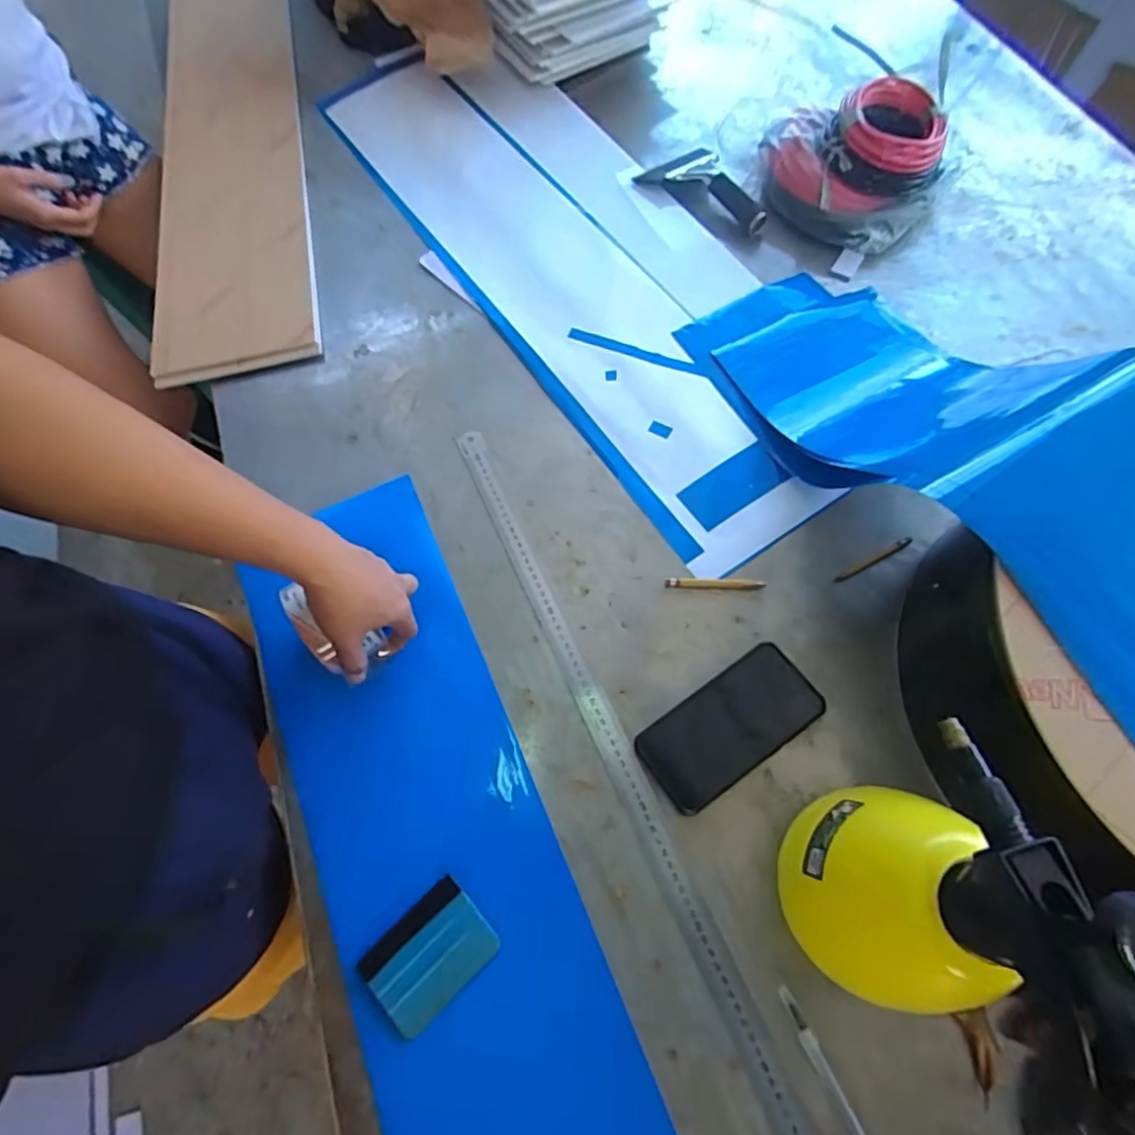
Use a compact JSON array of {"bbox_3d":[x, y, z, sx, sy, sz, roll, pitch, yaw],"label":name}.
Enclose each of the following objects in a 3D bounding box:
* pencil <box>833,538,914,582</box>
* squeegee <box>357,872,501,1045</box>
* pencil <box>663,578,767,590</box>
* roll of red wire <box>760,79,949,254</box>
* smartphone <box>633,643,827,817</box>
[{"bbox_3d":[0.306,-0.008,0.627,0.089,0.005,0.010,-27,67,-9],"label":"pencil"},{"bbox_3d":[-0.112,0.313,0.507,0.098,0.010,0.071,-42,72,-12],"label":"squeegee"},{"bbox_3d":[0.145,0.016,0.623,0.097,0.006,0.011,1,66,4],"label":"pencil"},{"bbox_3d":[0.363,-0.517,0.798,0.197,0.104,0.188,-1,66,3],"label":"roll of red wire"},{"bbox_3d":[0.145,0.140,0.561,0.162,0.008,0.080,-33,68,-11],"label":"smartphone"}]

